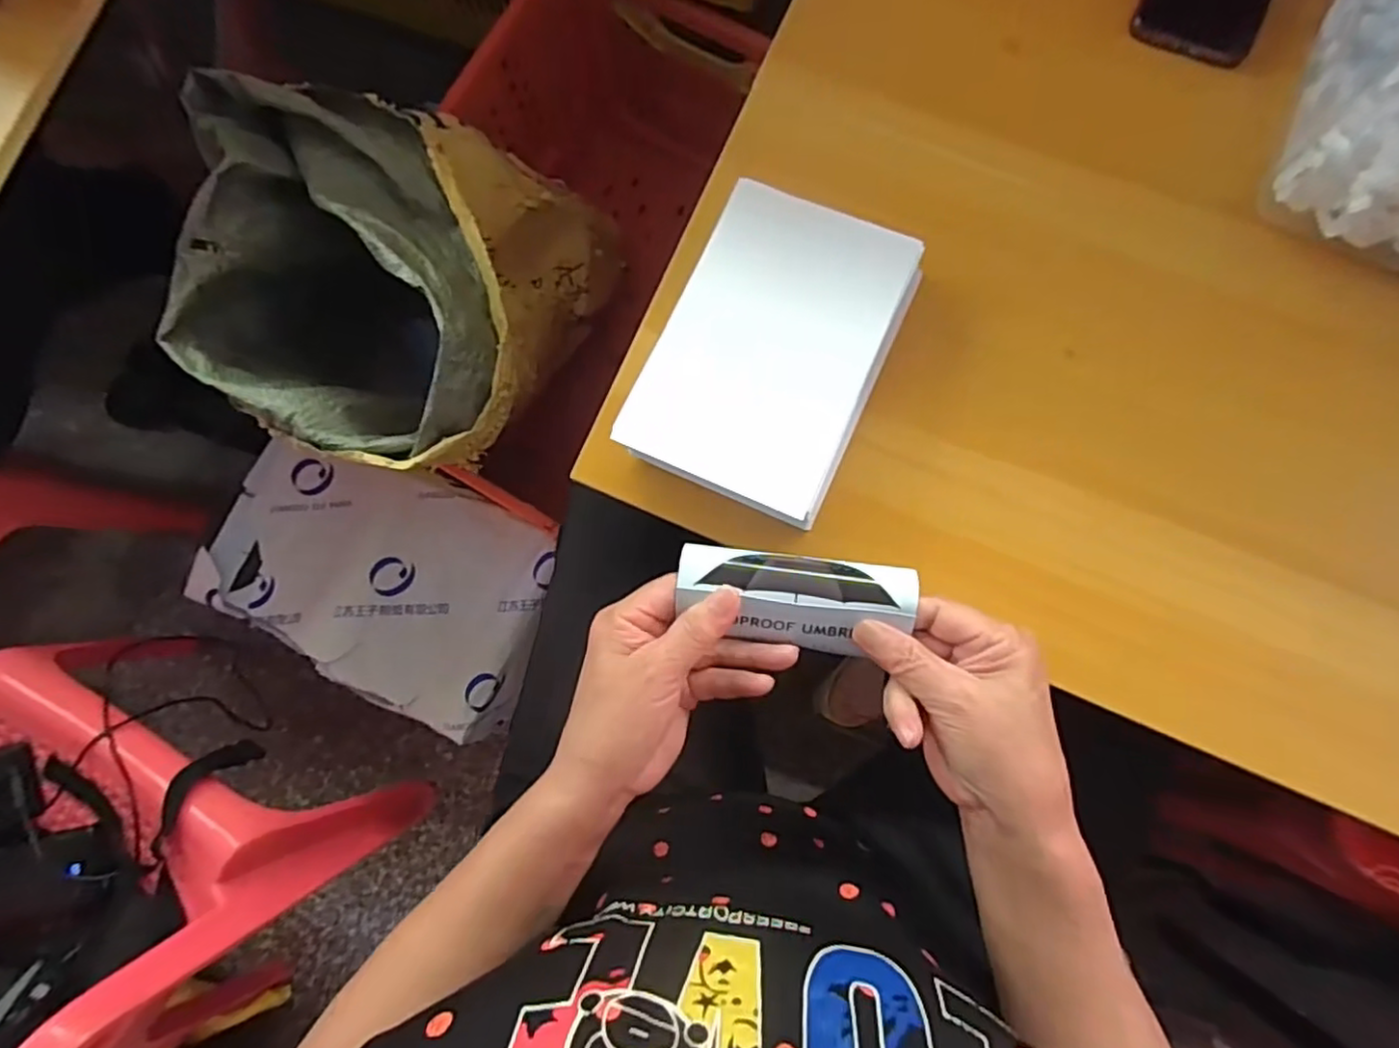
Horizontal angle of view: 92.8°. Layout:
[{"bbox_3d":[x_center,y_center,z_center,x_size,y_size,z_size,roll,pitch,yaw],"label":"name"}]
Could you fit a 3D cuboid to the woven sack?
[{"bbox_3d":[-0.293,-0.236,0.666,0.302,0.263,0.392,2,83,4],"label":"woven sack"}]

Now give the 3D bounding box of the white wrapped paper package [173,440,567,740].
[{"bbox_3d":[-0.367,0.057,0.770,0.408,0.038,0.251,25,85,6],"label":"white wrapped paper package"}]

